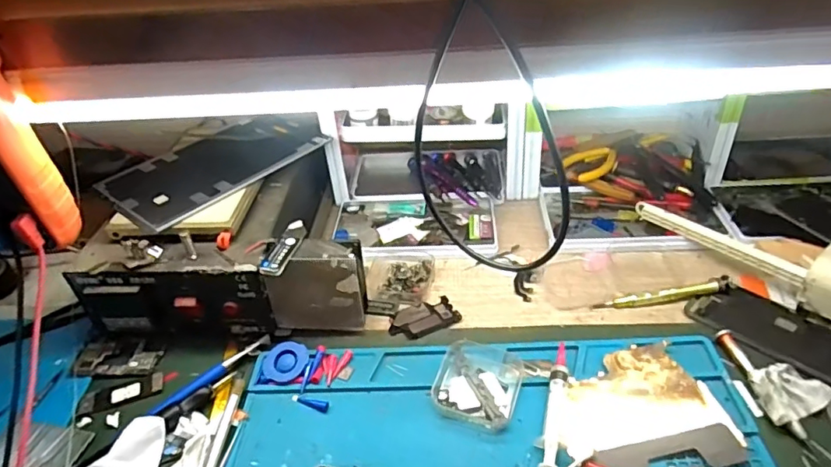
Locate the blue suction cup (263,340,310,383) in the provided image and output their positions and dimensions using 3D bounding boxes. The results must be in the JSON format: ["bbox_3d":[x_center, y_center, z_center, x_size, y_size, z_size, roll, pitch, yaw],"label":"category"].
[{"bbox_3d":[-0.108,0.107,0.445,0.036,0.006,0.036,-4,55,6],"label":"blue suction cup"}]

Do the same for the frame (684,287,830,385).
[{"bbox_3d":[0.299,0.079,0.437,0.130,0.010,0.062,27,45,35],"label":"frame"}]

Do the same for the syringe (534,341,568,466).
[{"bbox_3d":[0.103,0.127,0.396,0.016,0.015,0.106,7,37,15],"label":"syringe"}]

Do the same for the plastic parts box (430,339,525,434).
[{"bbox_3d":[0.050,0.115,0.419,0.062,0.019,0.069,13,39,21],"label":"plastic parts box"}]

